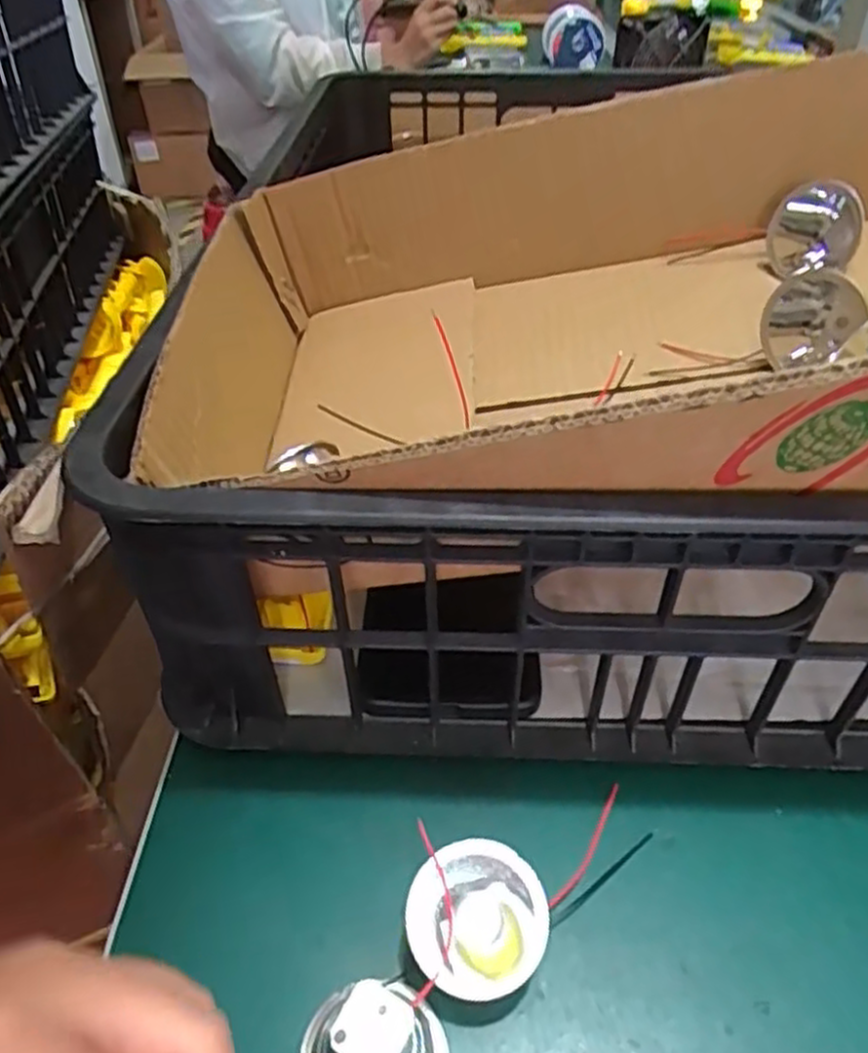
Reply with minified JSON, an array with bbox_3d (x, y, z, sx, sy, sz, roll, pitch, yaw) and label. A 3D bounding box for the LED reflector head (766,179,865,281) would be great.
[{"bbox_3d":[0.174,-0.139,0.346,0.037,0.037,0.023,14,44,16],"label":"LED reflector head"}]

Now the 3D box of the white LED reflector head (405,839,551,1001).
[{"bbox_3d":[0.014,0.129,0.252,0.045,0.020,0.045,-2,61,4],"label":"white LED reflector head"}]

